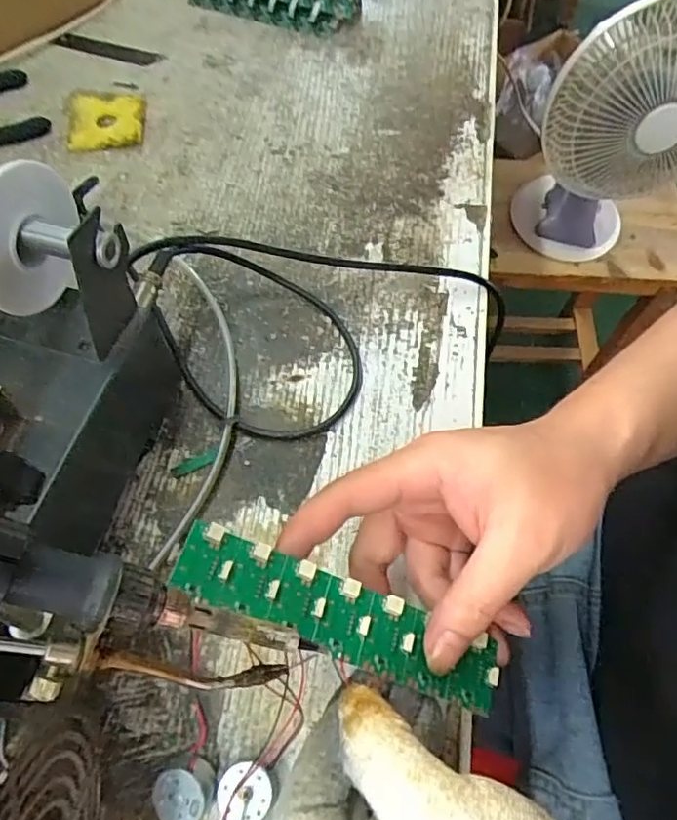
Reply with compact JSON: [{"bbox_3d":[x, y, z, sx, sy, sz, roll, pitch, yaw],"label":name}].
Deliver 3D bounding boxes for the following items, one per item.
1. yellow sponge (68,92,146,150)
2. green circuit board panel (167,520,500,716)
[{"bbox_3d":[-0.179,-0.226,0.458,0.056,0.007,0.064,-5,61,-7],"label":"yellow sponge"},{"bbox_3d":[0.002,0.083,0.237,0.137,0.006,0.030,27,61,-7],"label":"green circuit board panel"}]

